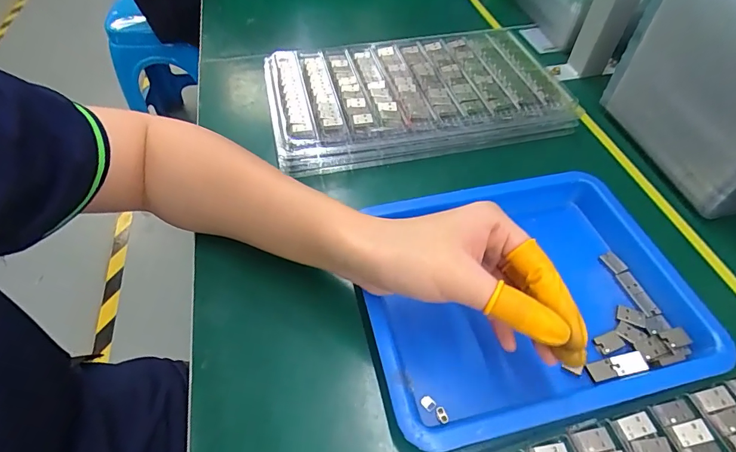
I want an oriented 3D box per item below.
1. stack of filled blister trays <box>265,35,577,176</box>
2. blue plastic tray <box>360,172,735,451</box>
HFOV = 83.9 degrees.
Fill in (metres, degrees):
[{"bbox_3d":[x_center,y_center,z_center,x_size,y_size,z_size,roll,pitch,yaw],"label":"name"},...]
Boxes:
[{"bbox_3d":[0.045,-0.141,0.433,0.286,0.032,0.169,-11,53,-8],"label":"stack of filled blister trays"},{"bbox_3d":[0.115,0.044,0.293,0.236,0.048,0.175,-8,53,-14],"label":"blue plastic tray"}]

